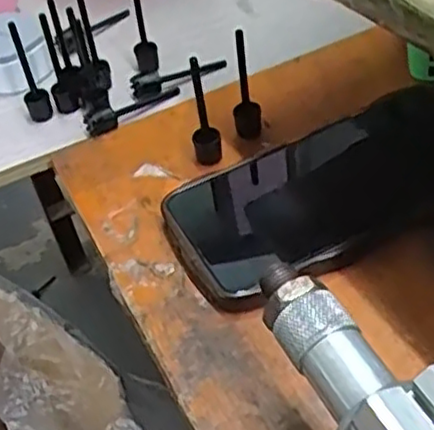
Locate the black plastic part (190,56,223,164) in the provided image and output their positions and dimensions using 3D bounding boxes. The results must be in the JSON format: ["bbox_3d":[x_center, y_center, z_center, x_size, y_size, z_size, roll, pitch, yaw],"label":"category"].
[{"bbox_3d":[-0.007,-0.052,0.363,0.012,0.061,0.012,-38,53,-26],"label":"black plastic part"}]

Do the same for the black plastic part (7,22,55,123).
[{"bbox_3d":[-0.109,-0.080,0.411,0.014,0.068,0.013,-18,46,-10],"label":"black plastic part"}]

